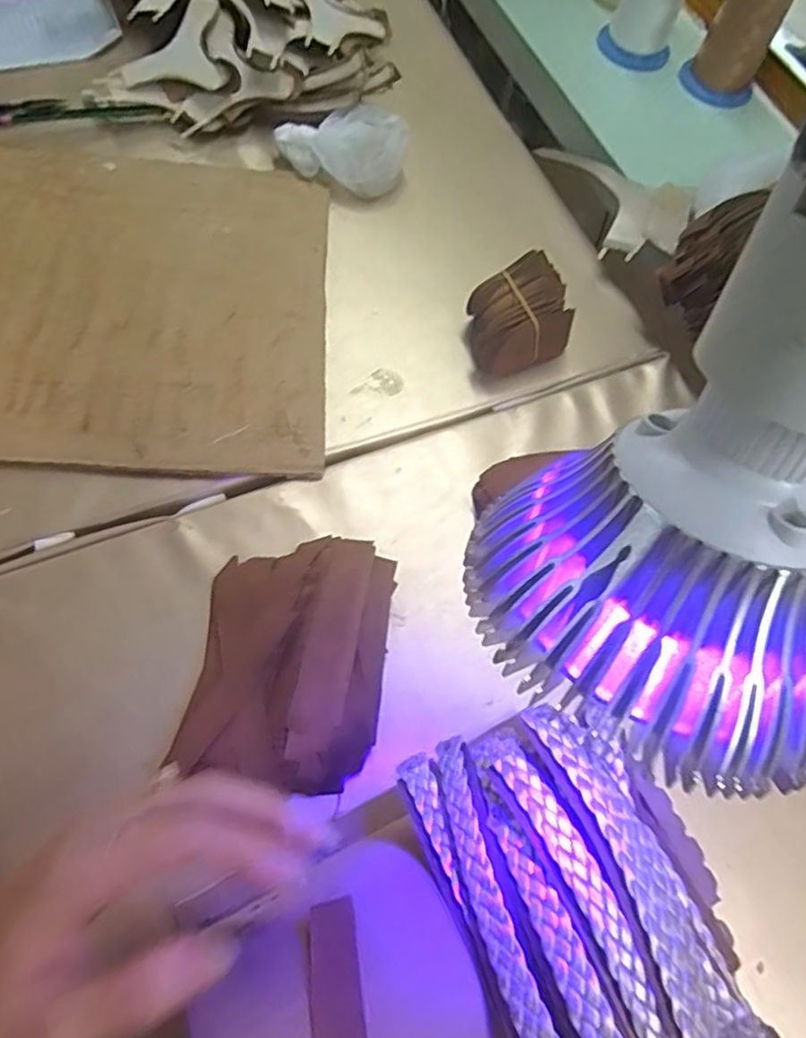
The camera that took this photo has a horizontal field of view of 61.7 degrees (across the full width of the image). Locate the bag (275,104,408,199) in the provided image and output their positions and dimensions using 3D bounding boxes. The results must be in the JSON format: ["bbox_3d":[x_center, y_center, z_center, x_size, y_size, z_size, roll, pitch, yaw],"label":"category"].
[{"bbox_3d":[-0.050,-0.319,0.572,0.106,0.040,0.073,20,64,2],"label":"bag"}]

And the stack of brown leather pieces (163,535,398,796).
[{"bbox_3d":[-0.062,0.076,0.386,0.102,0.034,0.139,8,67,0],"label":"stack of brown leather pieces"}]

